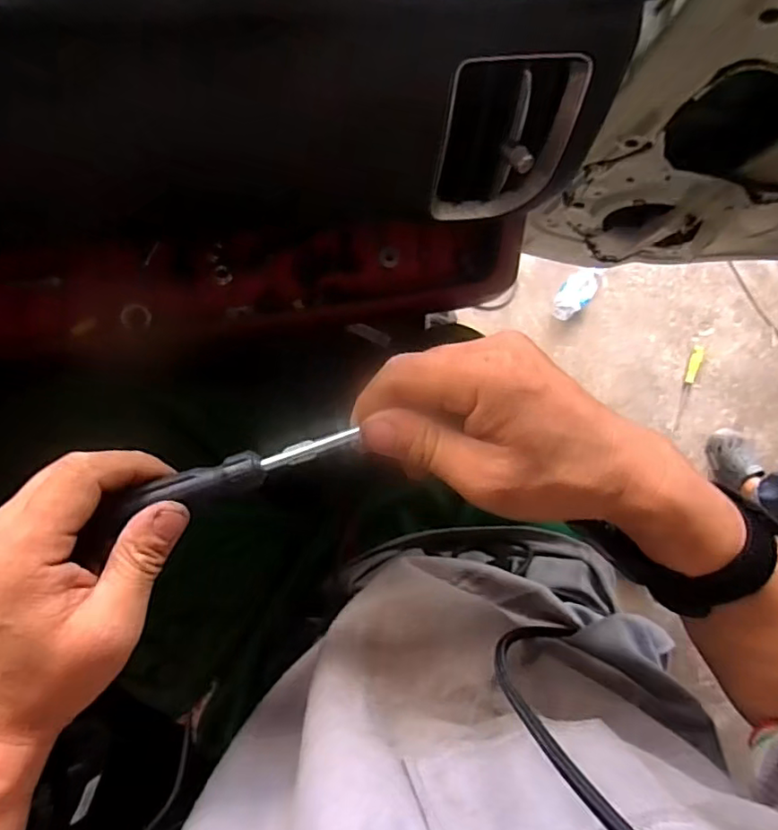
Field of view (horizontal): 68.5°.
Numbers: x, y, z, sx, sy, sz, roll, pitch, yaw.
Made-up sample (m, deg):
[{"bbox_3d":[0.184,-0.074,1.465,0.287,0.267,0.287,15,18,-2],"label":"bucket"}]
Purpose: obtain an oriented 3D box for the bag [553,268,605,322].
[{"bbox_3d":[0.555,-0.366,1.691,0.093,0.041,0.197,45,85,-4],"label":"bag"}]

